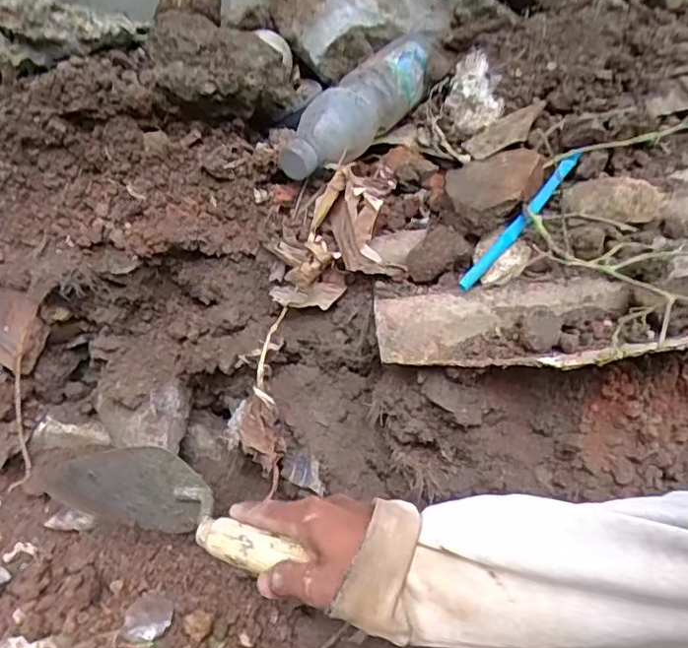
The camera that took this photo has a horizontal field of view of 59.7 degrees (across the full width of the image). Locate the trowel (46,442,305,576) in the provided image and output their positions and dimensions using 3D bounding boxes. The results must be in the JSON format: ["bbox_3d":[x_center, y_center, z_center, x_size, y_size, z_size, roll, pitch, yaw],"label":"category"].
[{"bbox_3d":[-0.159,0.147,0.507,0.283,0.089,0.060,9,32,29],"label":"trowel"}]

